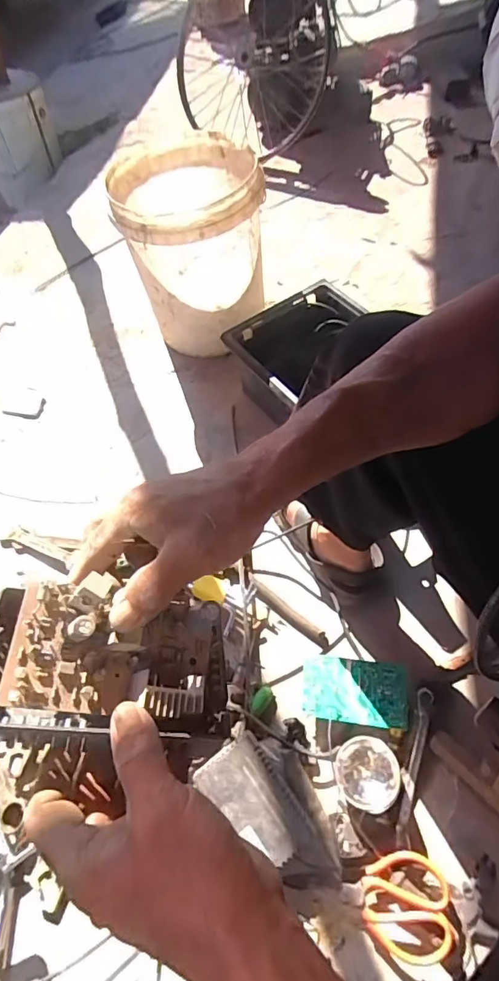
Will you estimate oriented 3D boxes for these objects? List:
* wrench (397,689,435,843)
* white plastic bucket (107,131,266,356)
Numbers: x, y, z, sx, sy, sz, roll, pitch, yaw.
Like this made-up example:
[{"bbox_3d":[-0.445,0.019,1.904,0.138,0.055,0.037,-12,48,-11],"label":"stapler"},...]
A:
[{"bbox_3d":[0.230,0.375,0.679,0.021,0.015,0.196,14,61,13],"label":"wrench"},{"bbox_3d":[-0.117,-0.533,1.060,0.285,0.303,0.324,-13,59,-3],"label":"white plastic bucket"}]

